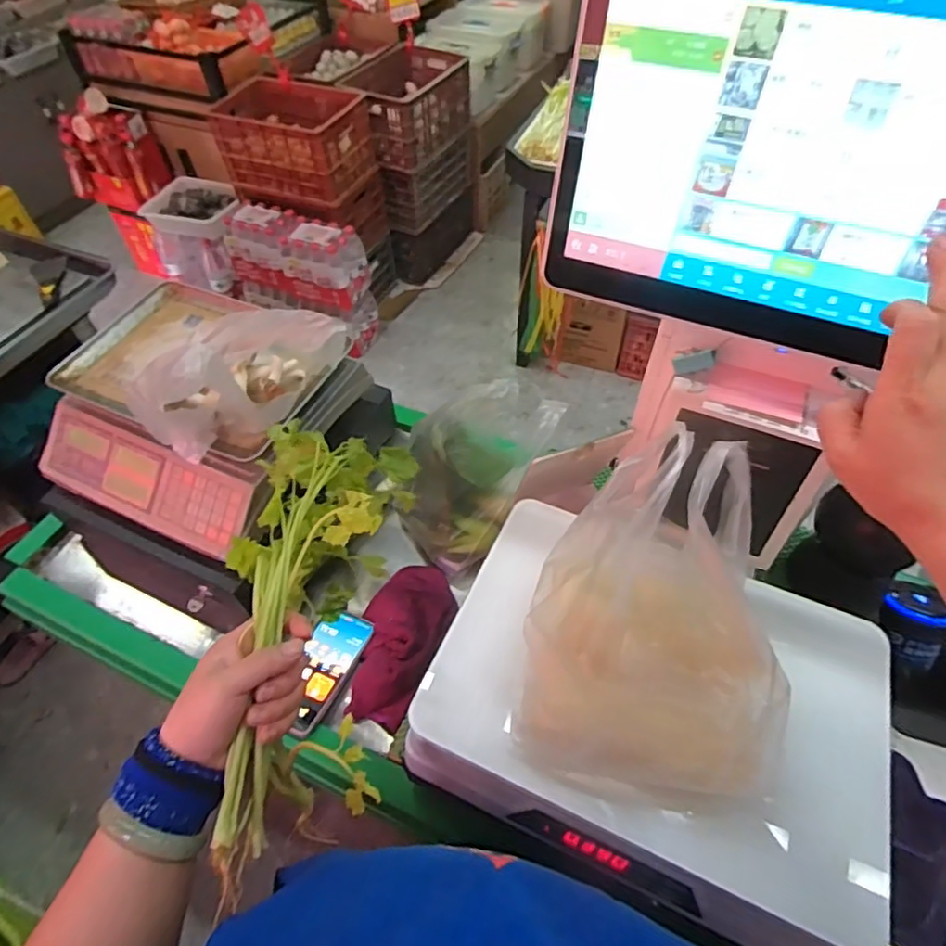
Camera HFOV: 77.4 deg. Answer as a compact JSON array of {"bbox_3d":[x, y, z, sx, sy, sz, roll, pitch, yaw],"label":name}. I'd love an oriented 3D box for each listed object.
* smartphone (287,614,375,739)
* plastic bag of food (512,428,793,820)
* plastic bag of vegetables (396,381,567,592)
[{"bbox_3d":[-0.184,0.244,0.736,0.066,0.016,0.161,18,46,10],"label":"smartphone"},{"bbox_3d":[0.143,0.115,0.447,0.187,0.178,0.209,12,53,10],"label":"plastic bag of food"},{"bbox_3d":[-0.002,0.000,0.833,0.159,0.185,0.225,28,58,21],"label":"plastic bag of vegetables"}]

